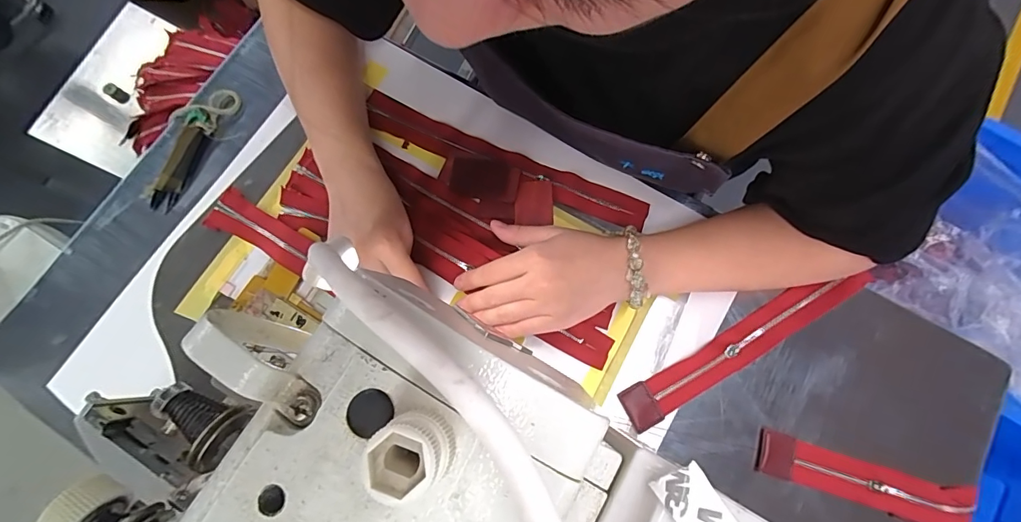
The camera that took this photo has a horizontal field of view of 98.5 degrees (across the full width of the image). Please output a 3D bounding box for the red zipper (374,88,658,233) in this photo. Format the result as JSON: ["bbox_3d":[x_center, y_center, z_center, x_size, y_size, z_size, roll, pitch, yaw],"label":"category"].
[{"bbox_3d":[-0.008,-0.096,0.419,0.284,0.010,0.035,22,78,6],"label":"red zipper"}]

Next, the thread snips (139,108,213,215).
[{"bbox_3d":[-0.316,-0.097,0.423,0.031,0.010,0.100,22,78,6],"label":"thread snips"}]

